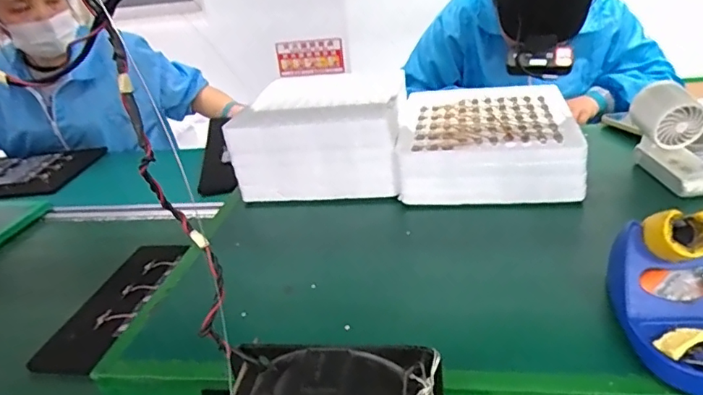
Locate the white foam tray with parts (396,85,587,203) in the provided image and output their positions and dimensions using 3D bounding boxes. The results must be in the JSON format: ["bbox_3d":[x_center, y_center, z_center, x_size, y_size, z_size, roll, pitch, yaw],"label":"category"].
[{"bbox_3d":[0.168,-0.074,0.670,0.205,0.067,0.231,-2,27,11],"label":"white foam tray with parts"}]

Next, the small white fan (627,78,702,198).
[{"bbox_3d":[0.365,-0.062,0.581,0.055,0.098,0.115,-6,26,4],"label":"small white fan"}]

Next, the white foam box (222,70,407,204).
[{"bbox_3d":[-0.029,-0.084,0.733,0.210,0.120,0.237,-1,27,12],"label":"white foam box"}]

